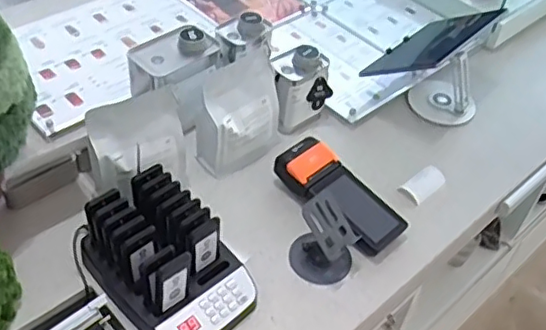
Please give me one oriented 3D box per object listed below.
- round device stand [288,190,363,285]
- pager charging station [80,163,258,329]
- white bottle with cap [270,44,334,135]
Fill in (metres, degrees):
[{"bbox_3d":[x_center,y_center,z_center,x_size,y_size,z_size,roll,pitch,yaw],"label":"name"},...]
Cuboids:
[{"bbox_3d":[0.069,0.102,0.831,0.085,0.093,0.082,3,45,-4],"label":"round device stand"},{"bbox_3d":[-0.131,0.121,0.781,0.152,0.104,0.208,-32,57,-32],"label":"pager charging station"},{"bbox_3d":[0.043,-0.129,1.033,0.097,0.128,0.085,-7,47,-14],"label":"white bottle with cap"}]

